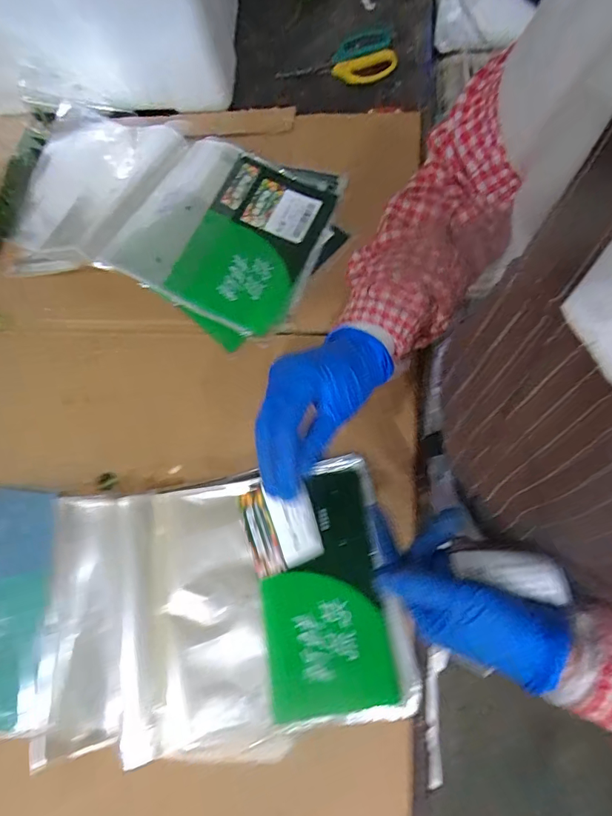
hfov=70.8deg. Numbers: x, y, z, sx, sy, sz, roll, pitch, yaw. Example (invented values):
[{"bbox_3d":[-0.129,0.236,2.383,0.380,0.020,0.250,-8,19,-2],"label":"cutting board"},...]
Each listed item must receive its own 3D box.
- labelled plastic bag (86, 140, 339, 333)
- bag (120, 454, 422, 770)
[{"bbox_3d":[-0.093,-0.197,0.477,0.210,0.014,0.187,24,82,-2],"label":"labelled plastic bag"},{"bbox_3d":[-0.042,0.162,0.367,0.230,0.015,0.208,-11,73,-1],"label":"bag"}]

